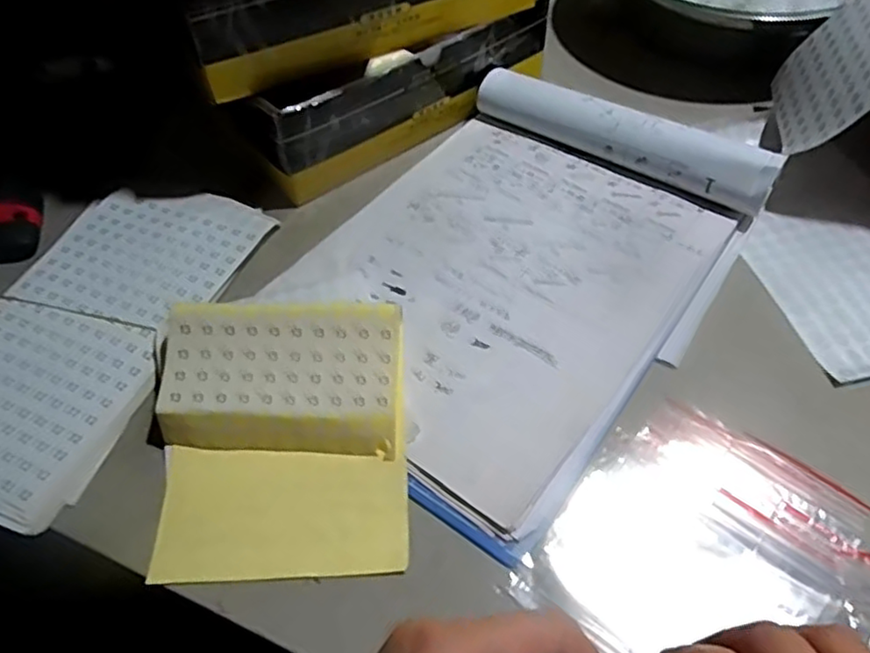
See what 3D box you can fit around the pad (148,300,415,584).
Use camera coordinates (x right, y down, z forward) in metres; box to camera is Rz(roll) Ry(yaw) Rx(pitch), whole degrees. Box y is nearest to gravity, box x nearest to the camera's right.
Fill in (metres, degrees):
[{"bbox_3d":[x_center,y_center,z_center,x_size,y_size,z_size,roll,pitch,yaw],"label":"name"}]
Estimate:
[{"bbox_3d":[-0.078,0.056,0.335,0.122,0.018,0.135,-2,73,0],"label":"pad"}]

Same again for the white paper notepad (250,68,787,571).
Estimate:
[{"bbox_3d":[0.045,-0.046,0.408,0.223,0.035,0.304,32,61,23],"label":"white paper notepad"}]

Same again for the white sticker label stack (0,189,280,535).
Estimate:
[{"bbox_3d":[-0.212,-0.004,0.400,0.130,0.013,0.238,18,56,15],"label":"white sticker label stack"}]

